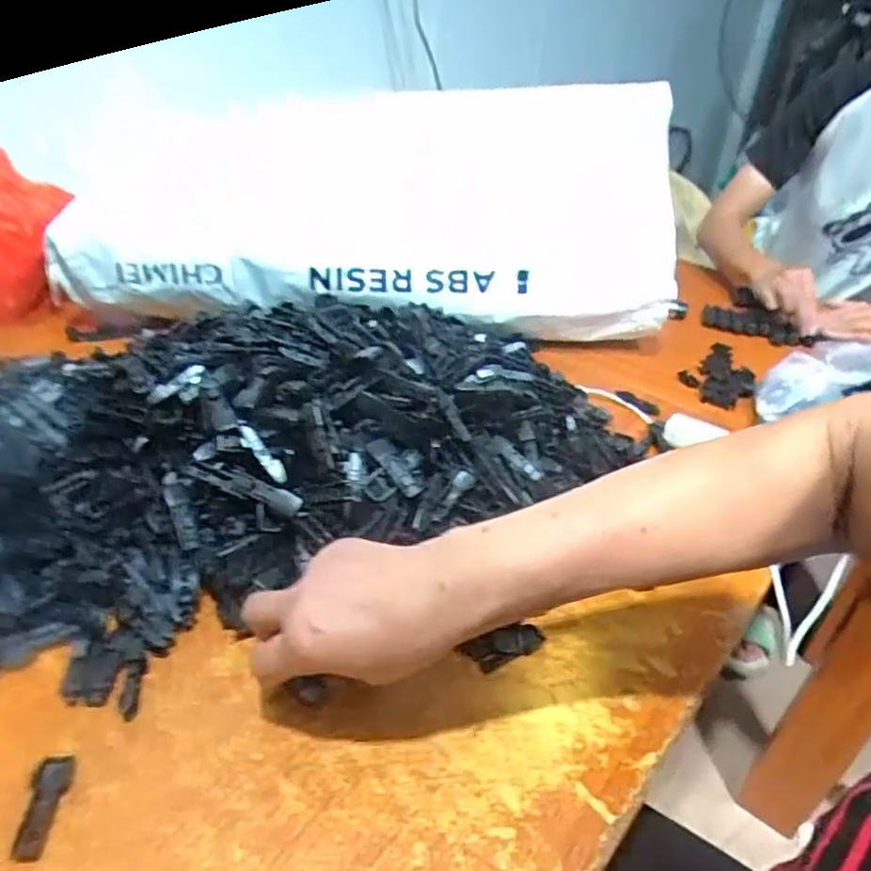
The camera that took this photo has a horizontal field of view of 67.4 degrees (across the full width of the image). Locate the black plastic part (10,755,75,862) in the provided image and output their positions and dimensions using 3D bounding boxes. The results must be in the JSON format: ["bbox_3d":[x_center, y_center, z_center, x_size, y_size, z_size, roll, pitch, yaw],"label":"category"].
[{"bbox_3d":[-0.206,0.195,0.344,0.018,0.006,0.052,-2,35,-8],"label":"black plastic part"}]

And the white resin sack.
[{"bbox_3d":[-0.099,-0.273,0.792,0.709,0.226,0.263,0,35,-5],"label":"white resin sack"}]

